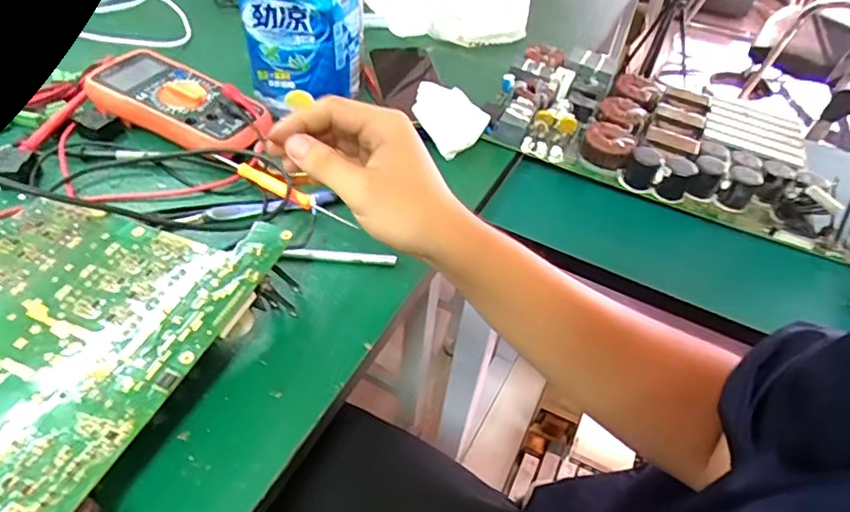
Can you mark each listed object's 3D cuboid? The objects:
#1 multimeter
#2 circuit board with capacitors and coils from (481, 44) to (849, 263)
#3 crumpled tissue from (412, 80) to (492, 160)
[{"bbox_3d":[-0.236,-0.143,0.536,0.186,0.039,0.077,25,47,16],"label":"multimeter"},{"bbox_3d":[0.249,-0.123,0.559,0.356,0.051,0.170,24,47,15],"label":"circuit board with capacitors and coils"},{"bbox_3d":[0.027,-0.133,0.545,0.074,0.049,0.076,8,45,0],"label":"crumpled tissue"}]

